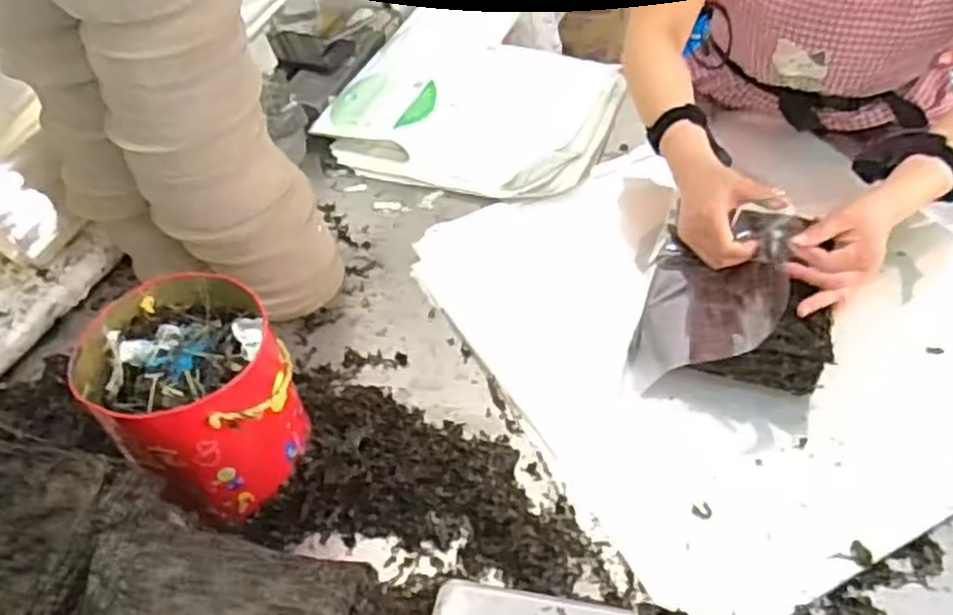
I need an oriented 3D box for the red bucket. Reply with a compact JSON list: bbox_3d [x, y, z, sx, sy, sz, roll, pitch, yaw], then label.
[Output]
[{"bbox_3d":[-0.259,0.090,0.742,0.166,0.163,0.169,-2,44,2],"label":"red bucket"}]

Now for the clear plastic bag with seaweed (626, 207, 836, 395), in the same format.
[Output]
[{"bbox_3d":[0.257,-0.013,0.825,0.180,0.109,0.199,2,44,7],"label":"clear plastic bag with seaweed"}]

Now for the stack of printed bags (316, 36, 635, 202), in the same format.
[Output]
[{"bbox_3d":[0.007,-0.300,1.176,0.392,0.082,0.356,14,46,18],"label":"stack of printed bags"}]

